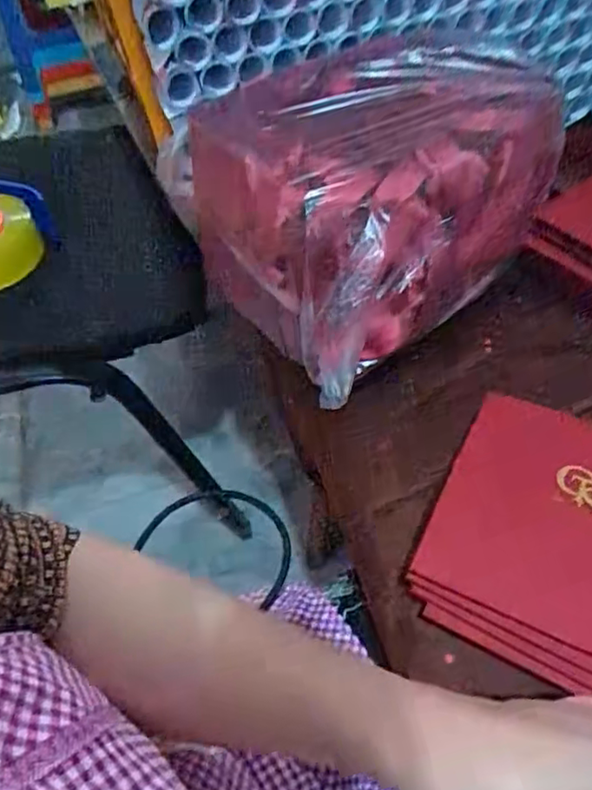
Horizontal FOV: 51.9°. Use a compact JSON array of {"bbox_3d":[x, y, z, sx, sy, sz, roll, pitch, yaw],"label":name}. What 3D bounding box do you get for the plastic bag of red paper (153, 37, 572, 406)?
[{"bbox_3d":[0.045,-0.149,0.449,0.197,0.121,0.265,36,63,29],"label":"plastic bag of red paper"}]

